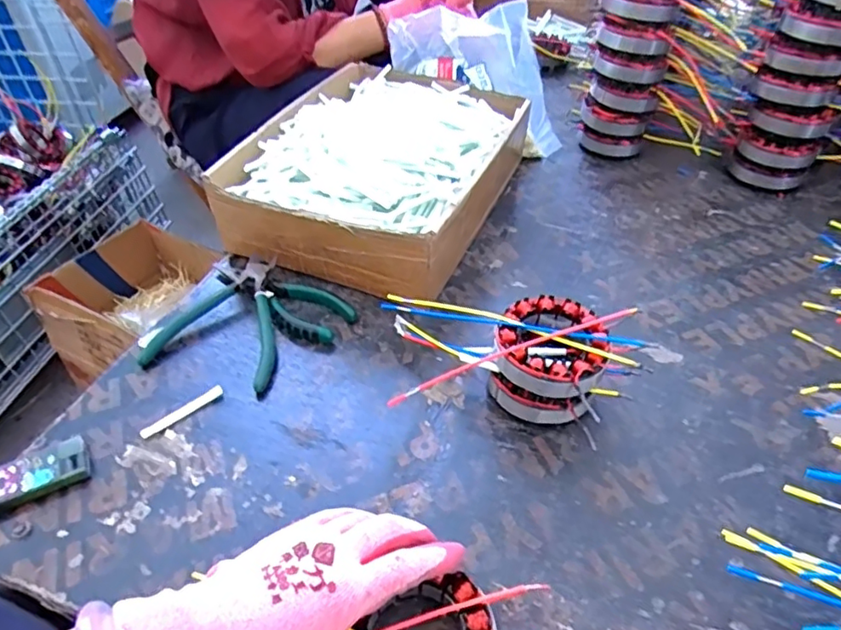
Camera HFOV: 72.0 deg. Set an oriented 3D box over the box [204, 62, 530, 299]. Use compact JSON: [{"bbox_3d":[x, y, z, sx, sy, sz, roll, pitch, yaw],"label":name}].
[{"bbox_3d":[-0.039,-0.165,0.653,0.245,0.112,0.329,15,46,16],"label":"box"}]

